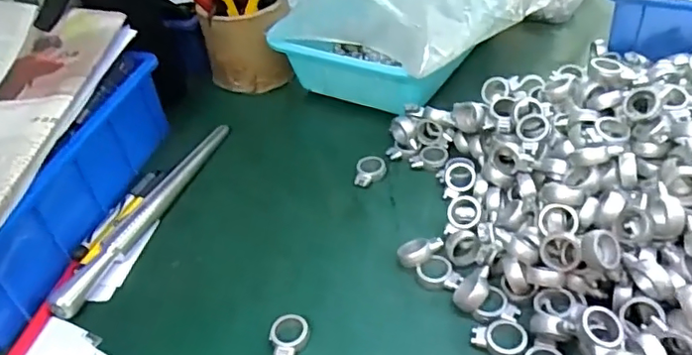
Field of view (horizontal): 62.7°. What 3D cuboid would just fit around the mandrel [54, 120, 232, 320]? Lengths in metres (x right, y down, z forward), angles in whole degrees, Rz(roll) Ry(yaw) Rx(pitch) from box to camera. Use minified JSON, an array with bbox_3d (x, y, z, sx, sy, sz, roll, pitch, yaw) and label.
[{"bbox_3d":[-0.169,0.025,0.493,0.021,0.016,0.234,9,43,19],"label":"mandrel"}]

